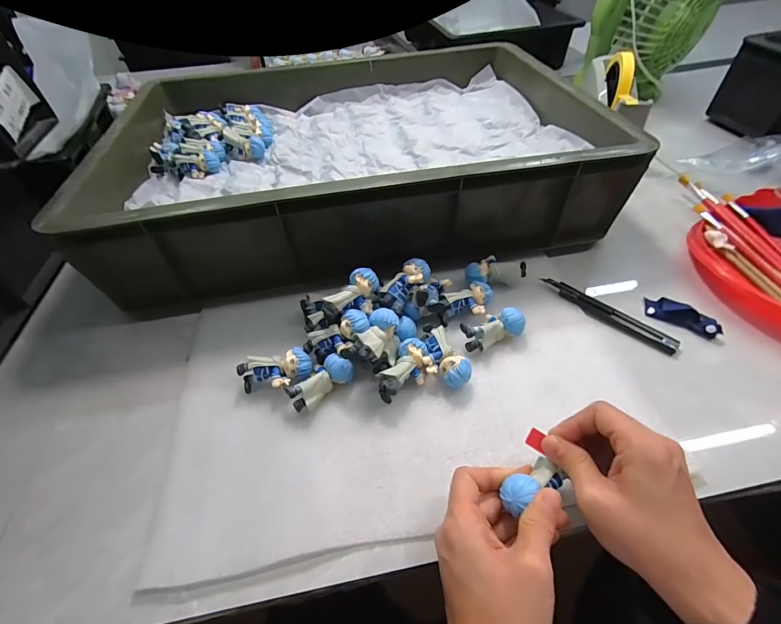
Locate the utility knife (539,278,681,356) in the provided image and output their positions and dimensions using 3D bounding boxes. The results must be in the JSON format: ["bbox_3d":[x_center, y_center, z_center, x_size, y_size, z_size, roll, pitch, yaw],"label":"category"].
[{"bbox_3d":[0.222,0.003,0.388,0.134,0.011,0.019,33,58,27],"label":"utility knife"}]

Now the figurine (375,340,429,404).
[{"bbox_3d":[0.014,0.053,0.338,0.030,0.033,0.059,22,53,21],"label":"figurine"}]

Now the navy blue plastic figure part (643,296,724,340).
[{"bbox_3d":[0.296,0.005,0.379,0.066,0.013,0.025,28,55,24],"label":"navy blue plastic figure part"}]

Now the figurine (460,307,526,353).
[{"bbox_3d":[0.099,0.015,0.368,0.059,0.027,0.033,-20,51,-14],"label":"figurine"}]

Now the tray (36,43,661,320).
[{"bbox_3d":[-0.051,-0.224,0.524,0.579,0.128,0.414,-8,49,-4],"label":"tray"}]

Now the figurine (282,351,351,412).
[{"bbox_3d":[-0.065,0.061,0.338,0.058,0.030,0.034,-33,55,-24],"label":"figurine"}]

